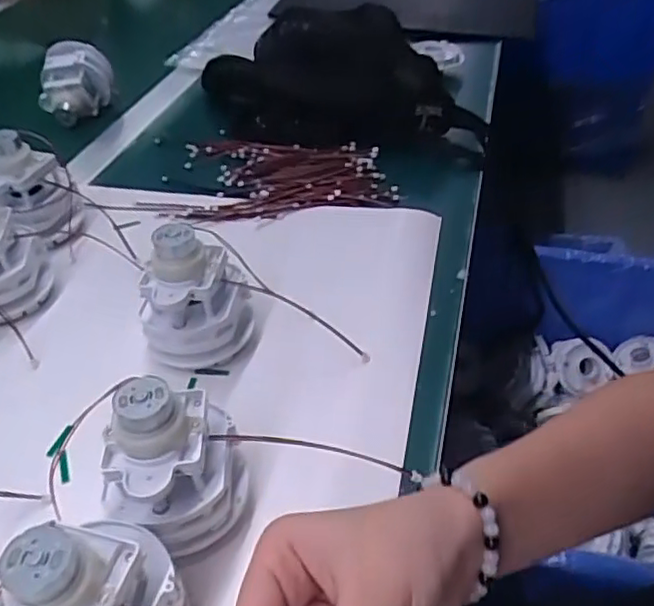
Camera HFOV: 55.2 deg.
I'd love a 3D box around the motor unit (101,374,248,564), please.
[{"bbox_3d":[-0.072,0.071,0.291,0.061,0.082,0.063,-13,42,-12],"label":"motor unit"}]

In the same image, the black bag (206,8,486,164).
[{"bbox_3d":[0.007,-0.221,0.610,0.287,0.088,0.137,17,45,21],"label":"black bag"}]

